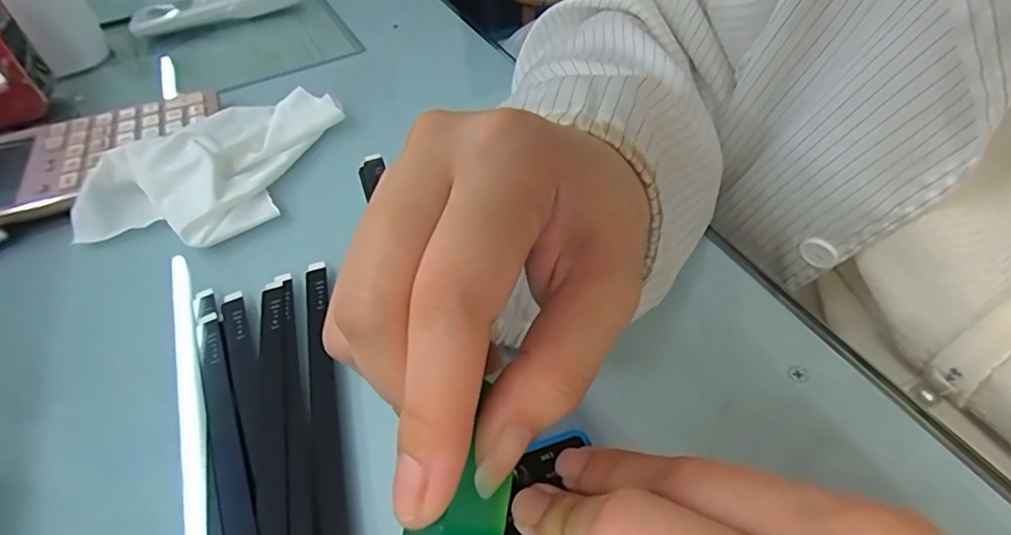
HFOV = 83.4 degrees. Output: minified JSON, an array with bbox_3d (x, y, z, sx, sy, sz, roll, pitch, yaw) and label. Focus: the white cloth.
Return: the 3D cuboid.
[{"bbox_3d":[-0.189,-0.071,0.357,0.123,0.030,0.134,4,46,11],"label":"white cloth"}]

